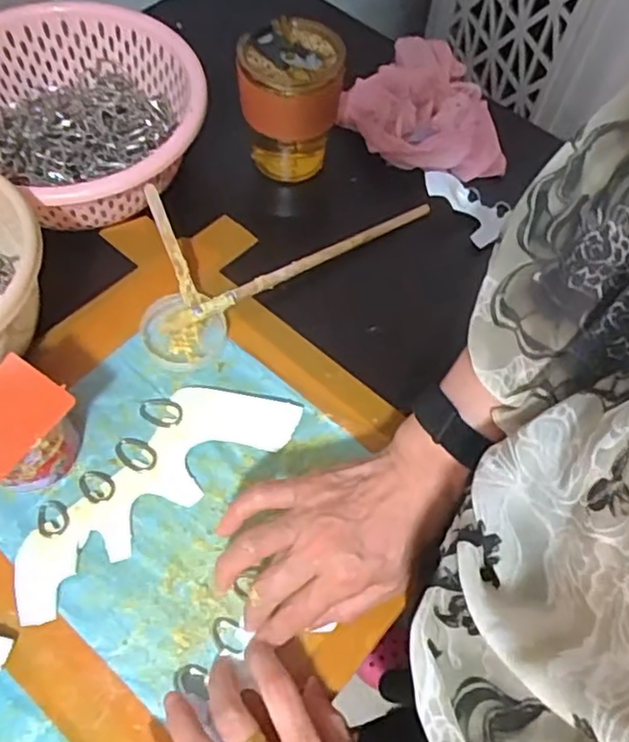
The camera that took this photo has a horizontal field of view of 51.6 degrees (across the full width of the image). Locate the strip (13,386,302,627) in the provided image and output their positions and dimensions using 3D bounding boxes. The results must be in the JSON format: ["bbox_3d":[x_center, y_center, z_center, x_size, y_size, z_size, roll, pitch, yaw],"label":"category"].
[{"bbox_3d":[-0.117,0.075,0.461,0.219,0.006,0.073,-36,72,-20],"label":"strip"}]

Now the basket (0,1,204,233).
[{"bbox_3d":[-0.207,-0.204,0.555,0.223,0.091,0.210,-1,61,-5],"label":"basket"}]

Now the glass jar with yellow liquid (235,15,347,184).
[{"bbox_3d":[-0.021,-0.225,0.564,0.085,0.117,0.077,1,61,-3],"label":"glass jar with yellow liquid"}]

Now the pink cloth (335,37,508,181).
[{"bbox_3d":[0.100,-0.260,0.623,0.142,0.066,0.153,-9,62,-8],"label":"pink cloth"}]

